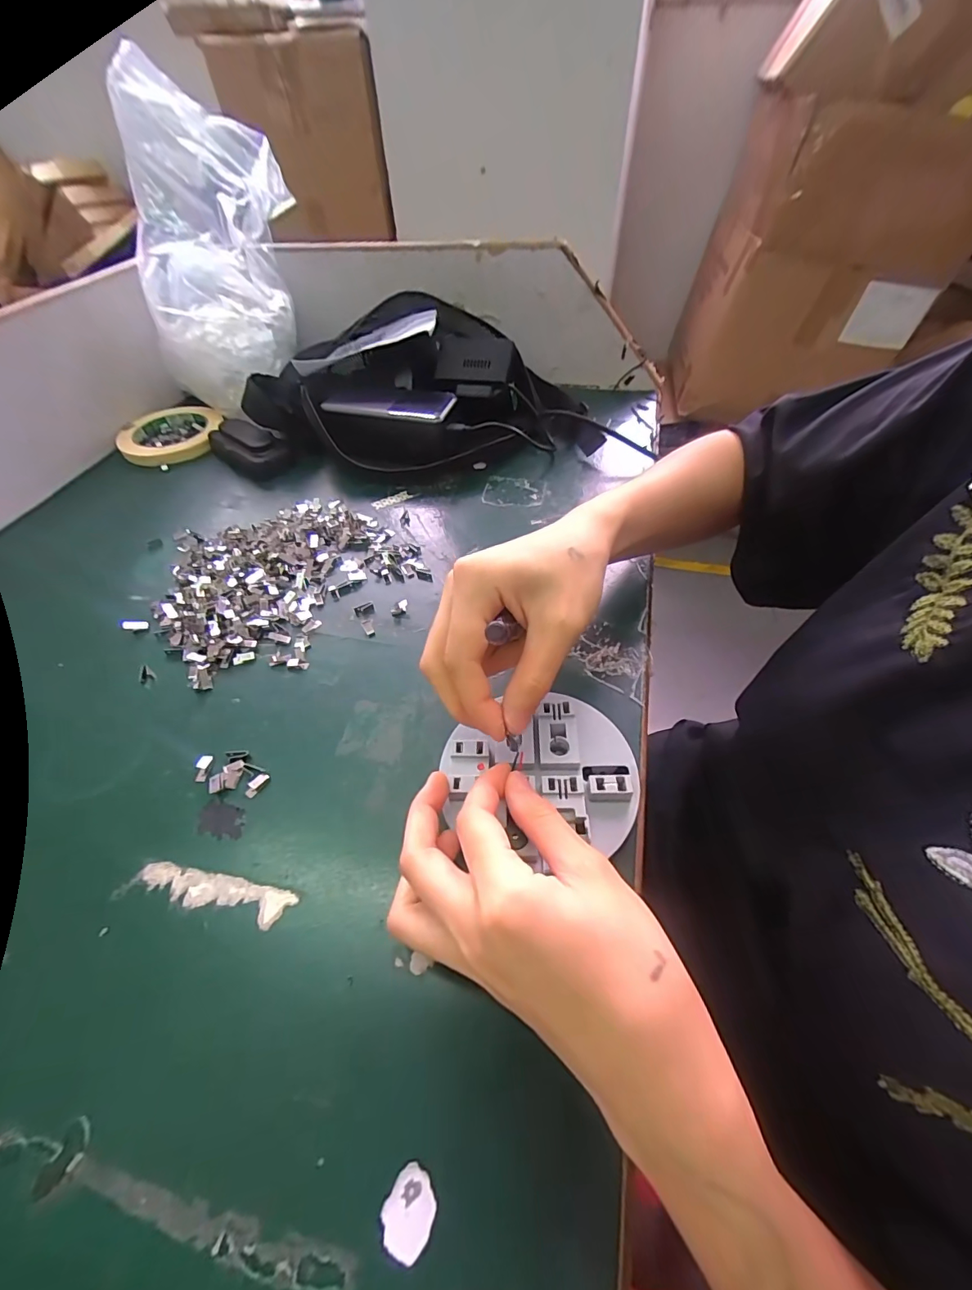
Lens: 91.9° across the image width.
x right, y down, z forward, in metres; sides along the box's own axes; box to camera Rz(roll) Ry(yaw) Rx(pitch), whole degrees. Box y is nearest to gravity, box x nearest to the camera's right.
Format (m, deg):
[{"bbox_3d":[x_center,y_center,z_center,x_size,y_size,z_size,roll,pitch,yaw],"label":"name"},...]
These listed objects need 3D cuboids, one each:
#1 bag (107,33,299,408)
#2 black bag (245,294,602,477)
[{"bbox_3d":[-0.267,-0.391,0.471,0.160,0.235,0.112,-25,42,-21],"label":"bag"},{"bbox_3d":[-0.070,-0.255,0.484,0.330,0.134,0.179,-10,39,-3],"label":"black bag"}]

